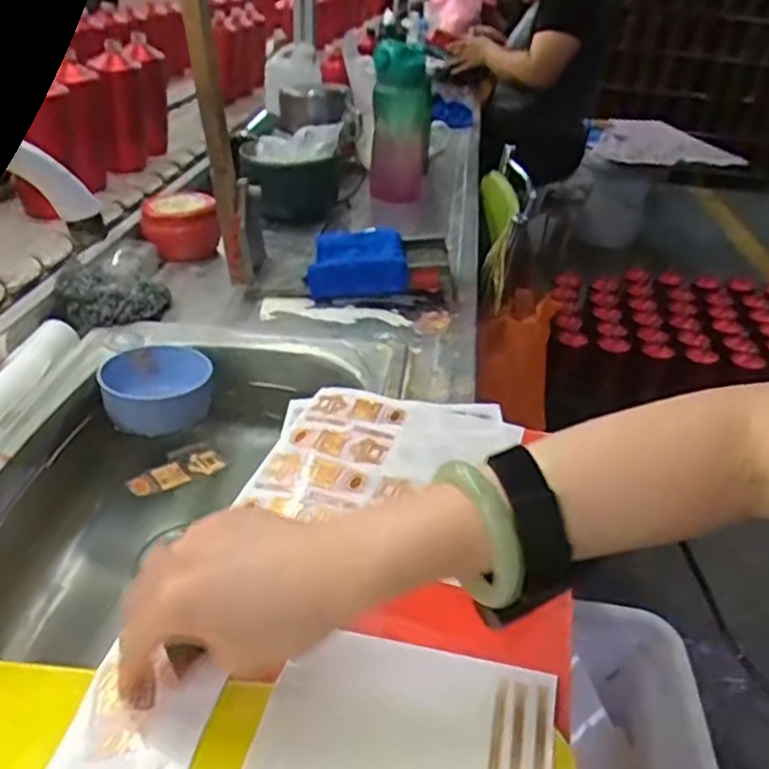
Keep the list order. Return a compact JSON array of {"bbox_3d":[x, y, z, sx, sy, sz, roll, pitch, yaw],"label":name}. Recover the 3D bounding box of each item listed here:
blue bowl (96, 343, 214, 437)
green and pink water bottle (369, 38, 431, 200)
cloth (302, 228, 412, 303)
[{"bbox_3d":[-0.233,0.003,0.747,0.108,0.048,0.099,-2,33,-12],"label":"blue bowl"},{"bbox_3d":[0.026,-0.431,1.175,0.094,0.223,0.073,7,32,2],"label":"green and pink water bottle"},{"bbox_3d":[-0.033,-0.158,0.928,0.122,0.055,0.148,4,32,-2],"label":"cloth"}]

